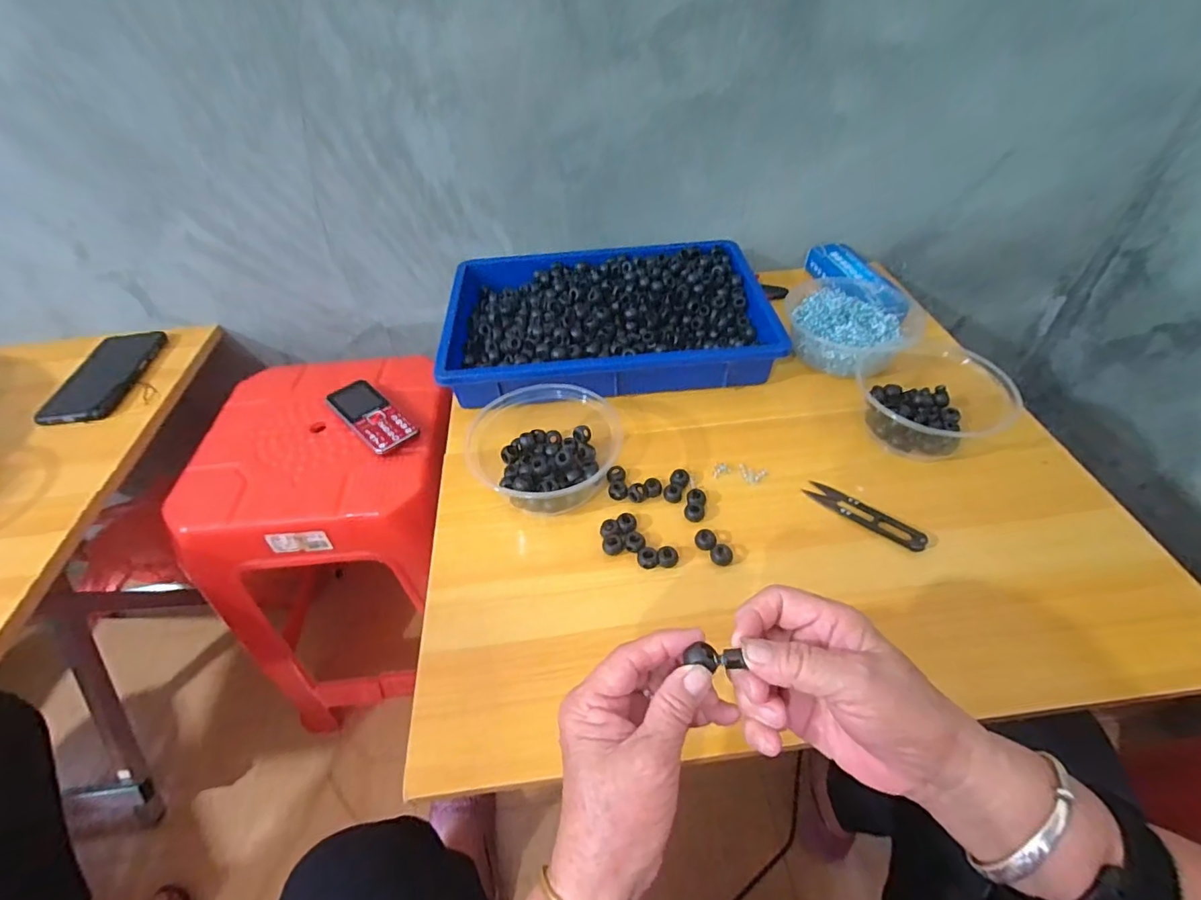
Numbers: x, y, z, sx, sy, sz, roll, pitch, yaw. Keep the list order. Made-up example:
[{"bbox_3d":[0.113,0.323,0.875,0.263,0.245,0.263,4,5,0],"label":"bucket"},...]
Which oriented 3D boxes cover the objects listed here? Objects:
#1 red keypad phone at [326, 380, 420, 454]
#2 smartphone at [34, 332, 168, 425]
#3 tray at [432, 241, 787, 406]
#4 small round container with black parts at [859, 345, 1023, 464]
[{"bbox_3d":[-0.263,-0.041,0.600,0.123,0.015,0.055,35,57,29],"label":"red keypad phone"},{"bbox_3d":[-0.599,-0.090,0.633,0.077,0.013,0.161,-6,47,-3],"label":"smartphone"},{"bbox_3d":[0.005,-0.157,0.626,0.362,0.065,0.240,-3,47,-1],"label":"tray"},{"bbox_3d":[0.321,-0.055,0.510,0.121,0.046,0.113,-1,47,1],"label":"small round container with black parts"}]

